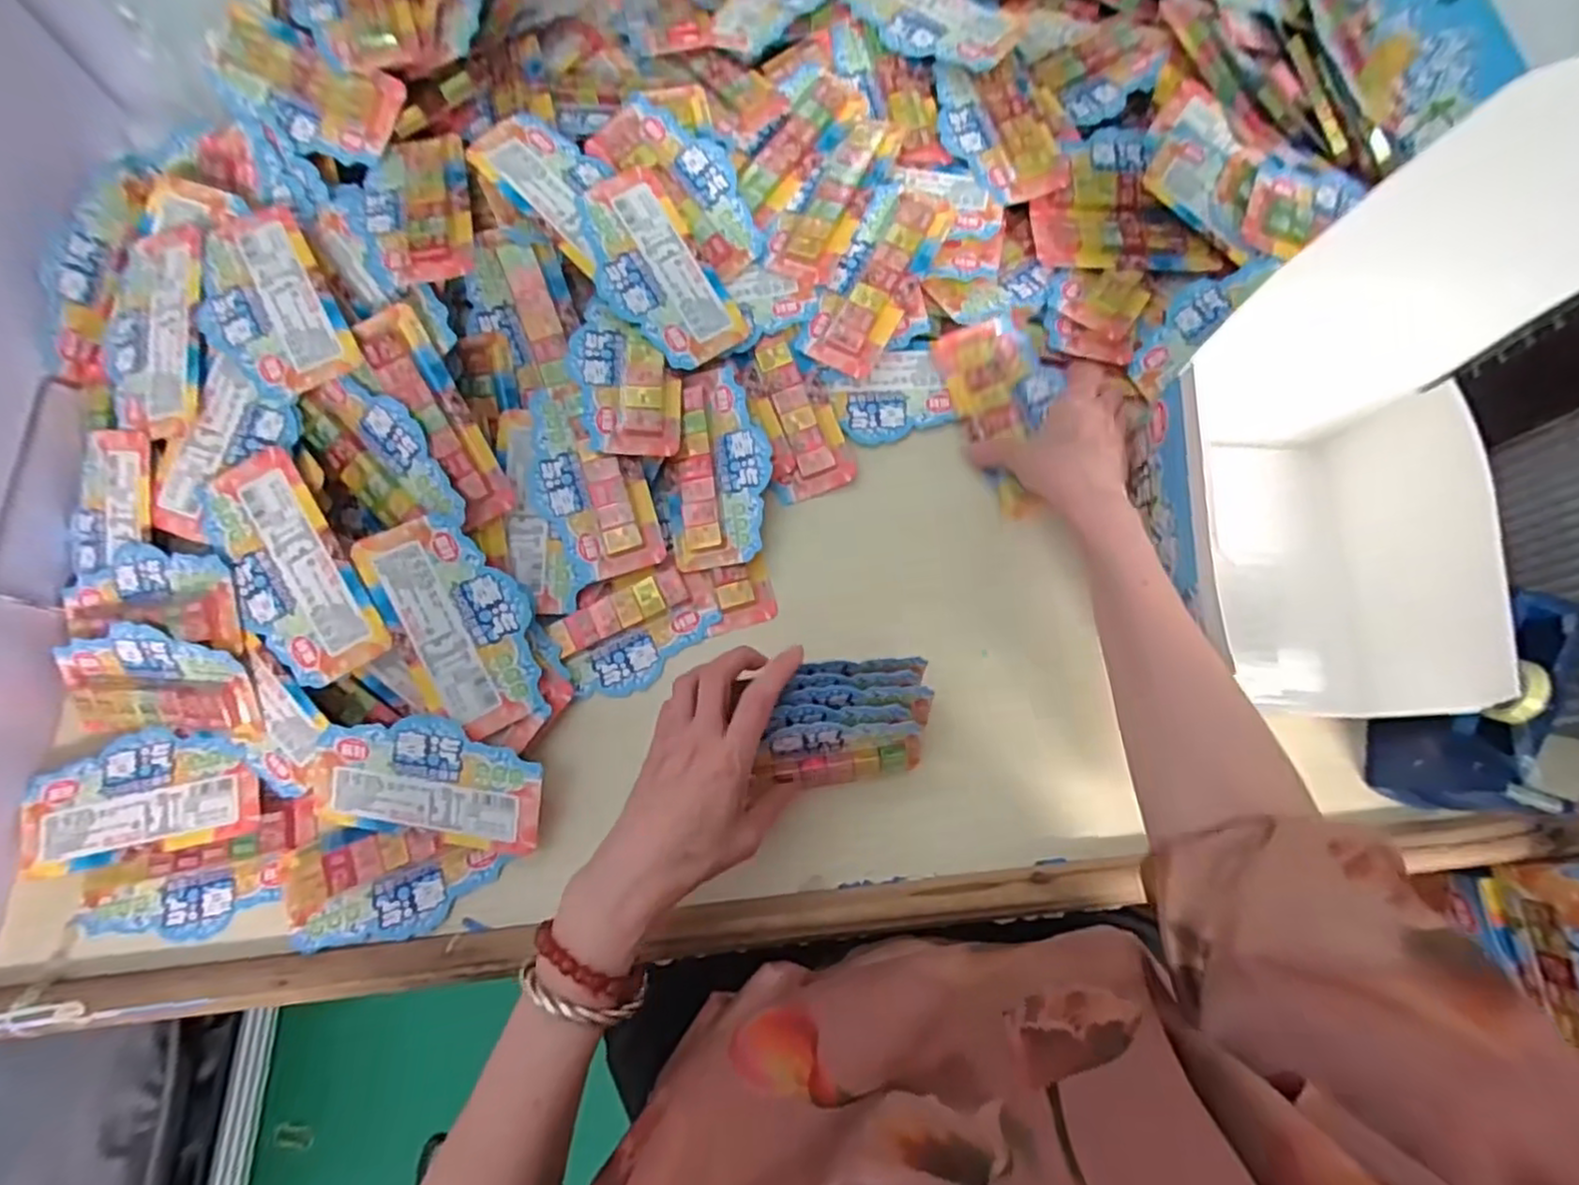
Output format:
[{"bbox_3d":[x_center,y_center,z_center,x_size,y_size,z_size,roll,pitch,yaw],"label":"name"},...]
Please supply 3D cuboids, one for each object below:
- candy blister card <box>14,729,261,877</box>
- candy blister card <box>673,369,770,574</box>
[{"bbox_3d":[-0.421,0.132,0.441,0.146,0.008,0.077,-12,76,-4],"label":"candy blister card"},{"bbox_3d":[-0.048,-0.091,0.495,0.064,0.016,0.146,2,76,0],"label":"candy blister card"}]

